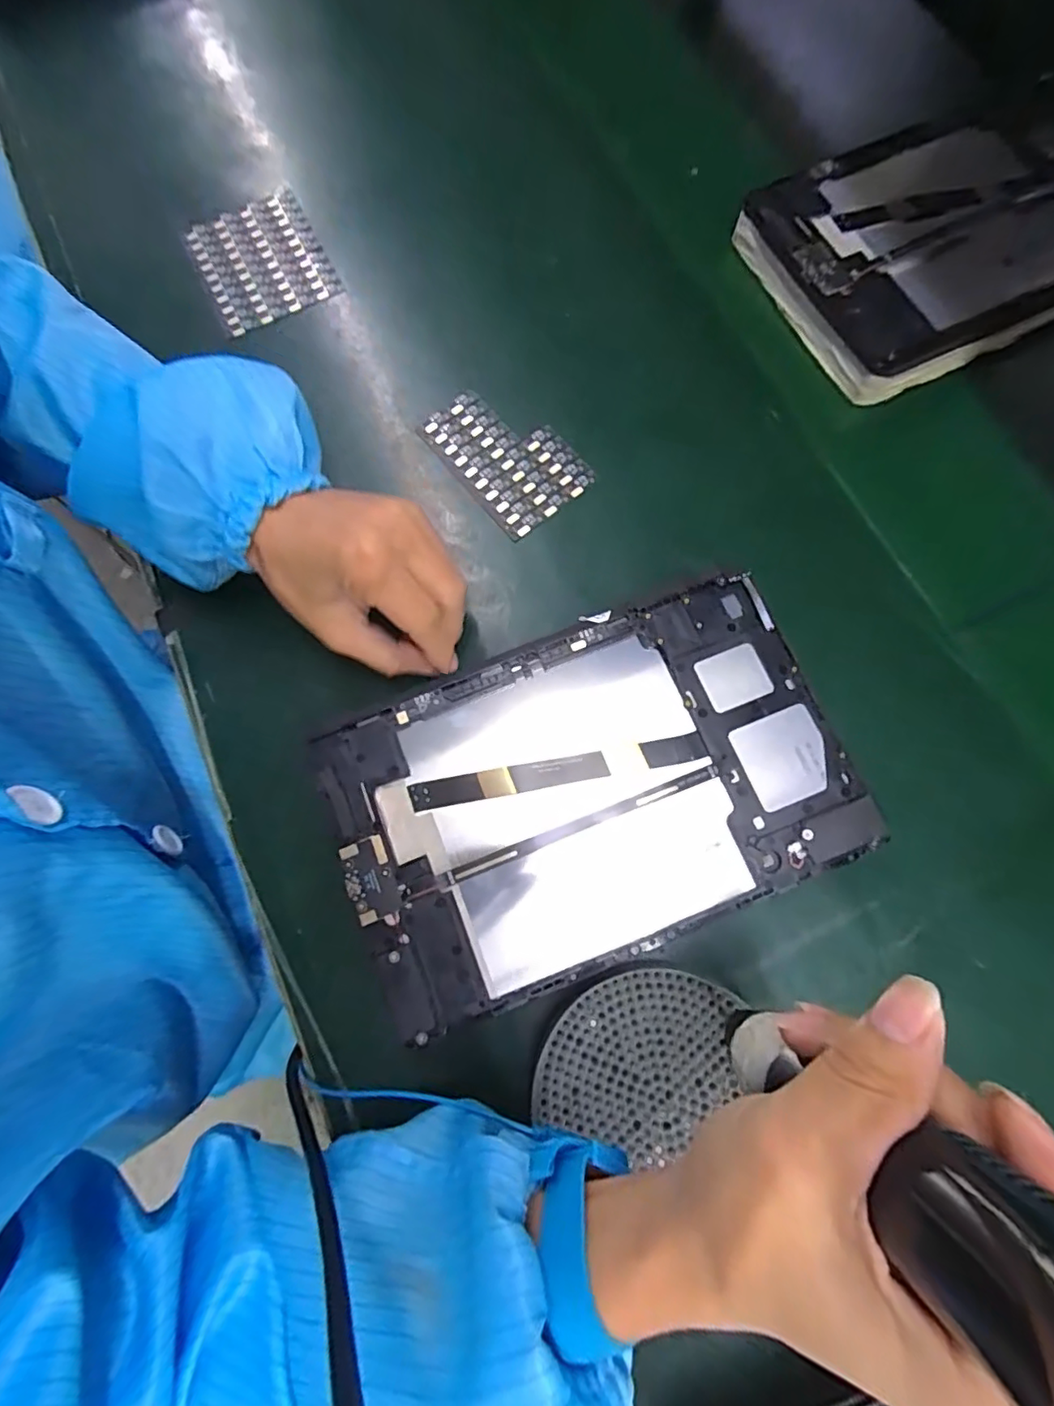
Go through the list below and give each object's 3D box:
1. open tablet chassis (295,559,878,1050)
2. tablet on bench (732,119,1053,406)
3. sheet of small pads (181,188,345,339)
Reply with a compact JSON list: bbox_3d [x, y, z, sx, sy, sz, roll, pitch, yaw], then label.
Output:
[{"bbox_3d":[0.029,0.040,0.279,0.234,0.008,0.151,-21,77,-3],"label":"open tablet chassis"},{"bbox_3d":[0.275,-0.300,0.373,0.240,0.028,0.157,-25,78,-7],"label":"tablet on bench"},{"bbox_3d":[-0.180,-0.300,0.395,0.081,0.008,0.095,-26,76,-6],"label":"sheet of small pads"}]

